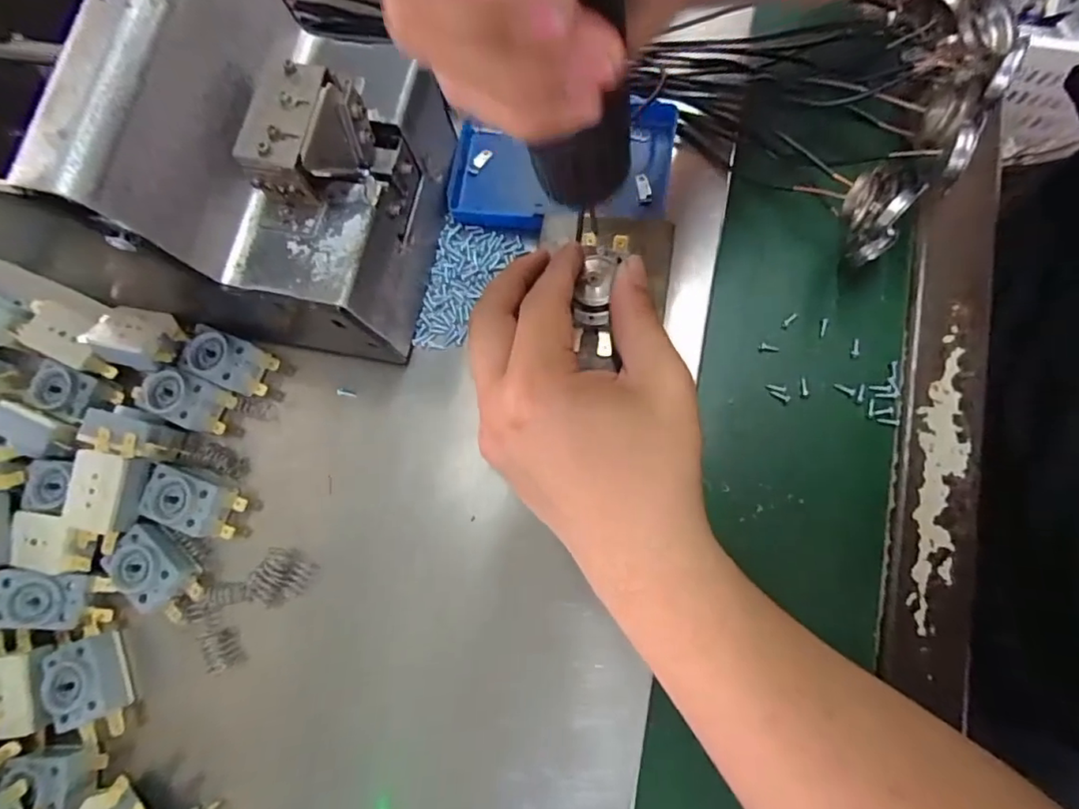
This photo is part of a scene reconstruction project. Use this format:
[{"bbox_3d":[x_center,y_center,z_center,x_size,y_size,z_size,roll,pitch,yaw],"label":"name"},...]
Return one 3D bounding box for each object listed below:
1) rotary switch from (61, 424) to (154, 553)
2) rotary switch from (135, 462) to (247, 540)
[{"bbox_3d":[-0.215,0.041,0.278,0.025,0.015,0.055,9,80,7],"label":"rotary switch"},{"bbox_3d":[-0.175,0.049,0.284,0.047,0.013,0.028,19,82,9],"label":"rotary switch"}]

